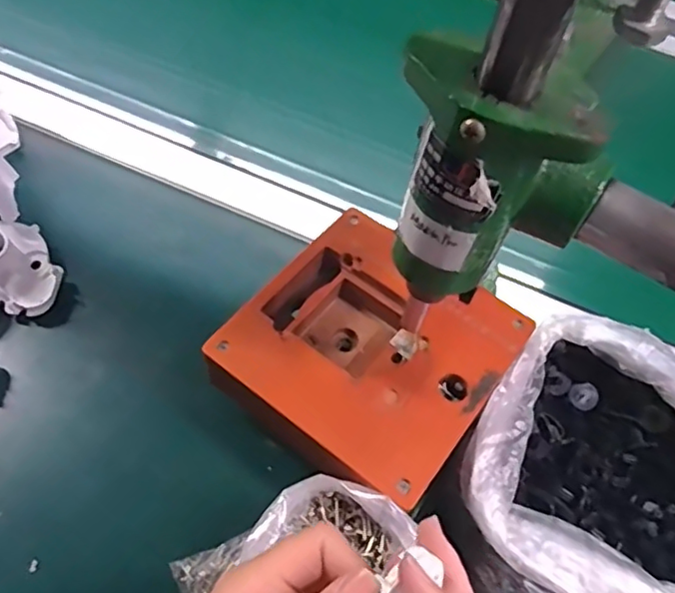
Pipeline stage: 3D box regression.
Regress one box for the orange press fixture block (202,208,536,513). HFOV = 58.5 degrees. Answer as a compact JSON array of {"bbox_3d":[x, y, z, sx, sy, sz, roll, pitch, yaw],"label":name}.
[{"bbox_3d":[0.020,0.036,0.381,0.147,0.049,0.151,36,60,16],"label":"orange press fixture block"}]

